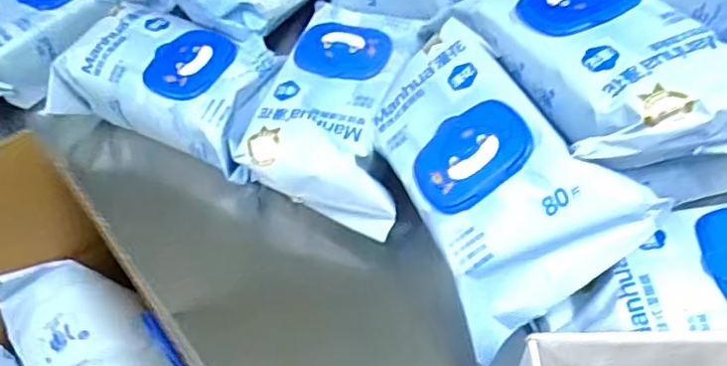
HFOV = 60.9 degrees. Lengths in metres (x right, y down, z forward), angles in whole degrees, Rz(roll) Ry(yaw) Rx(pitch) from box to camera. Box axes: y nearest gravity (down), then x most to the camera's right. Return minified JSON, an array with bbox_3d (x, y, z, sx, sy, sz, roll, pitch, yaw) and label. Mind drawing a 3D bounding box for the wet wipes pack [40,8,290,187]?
[{"bbox_3d":[-0.173,-0.092,0.549,0.194,0.054,0.112,19,58,19],"label":"wet wipes pack"}]

